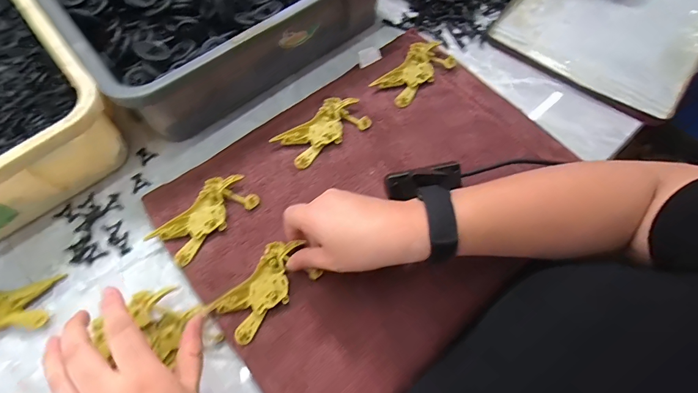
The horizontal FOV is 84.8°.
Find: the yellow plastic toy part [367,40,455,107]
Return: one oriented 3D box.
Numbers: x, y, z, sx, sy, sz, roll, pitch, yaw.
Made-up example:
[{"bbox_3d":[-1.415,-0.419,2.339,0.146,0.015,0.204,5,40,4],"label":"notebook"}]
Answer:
[{"bbox_3d":[0.080,-0.154,0.470,0.103,0.017,0.051,-41,71,-17],"label":"yellow plastic toy part"}]

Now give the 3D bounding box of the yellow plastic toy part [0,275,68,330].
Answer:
[{"bbox_3d":[-0.318,0.100,0.351,0.087,0.016,0.046,-5,65,-2],"label":"yellow plastic toy part"}]

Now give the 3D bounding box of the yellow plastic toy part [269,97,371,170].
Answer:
[{"bbox_3d":[-0.030,-0.076,0.432,0.102,0.013,0.051,-35,69,-15],"label":"yellow plastic toy part"}]

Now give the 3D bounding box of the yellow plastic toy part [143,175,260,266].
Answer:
[{"bbox_3d":[-0.145,0.020,0.389,0.051,0.012,0.100,41,72,18],"label":"yellow plastic toy part"}]

